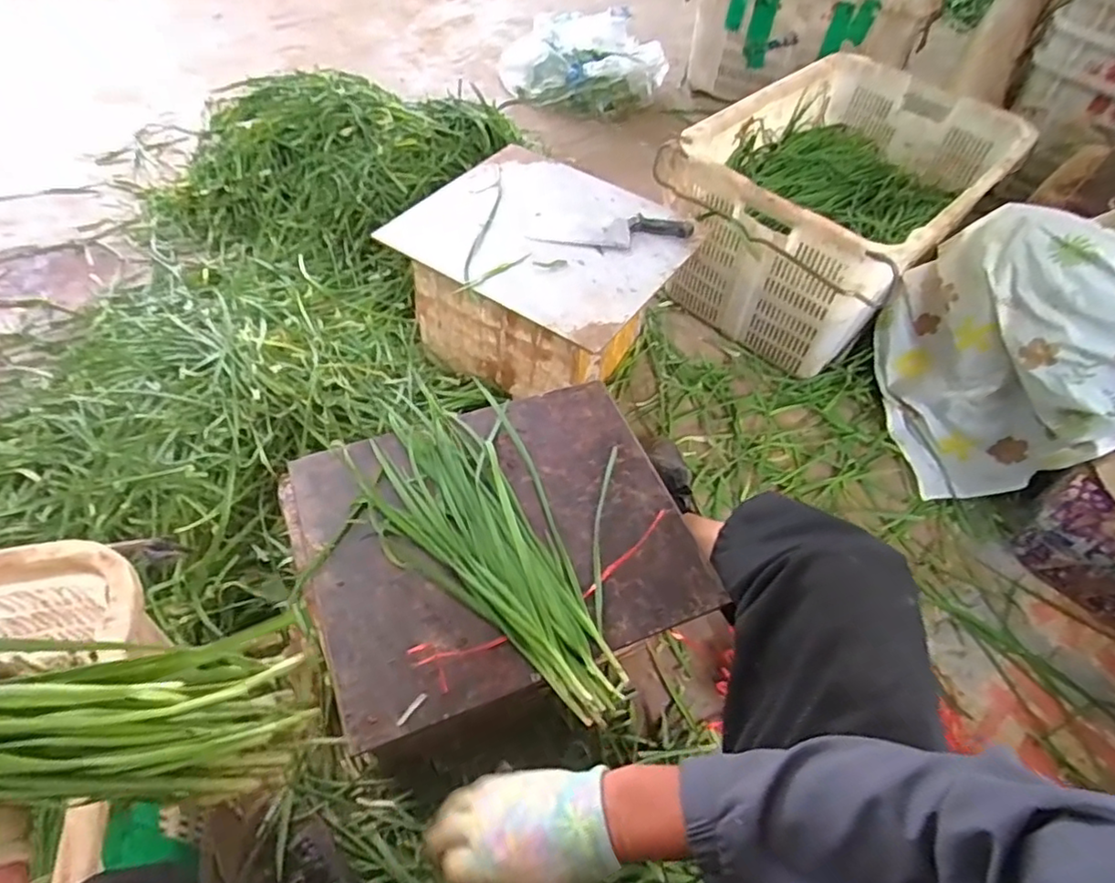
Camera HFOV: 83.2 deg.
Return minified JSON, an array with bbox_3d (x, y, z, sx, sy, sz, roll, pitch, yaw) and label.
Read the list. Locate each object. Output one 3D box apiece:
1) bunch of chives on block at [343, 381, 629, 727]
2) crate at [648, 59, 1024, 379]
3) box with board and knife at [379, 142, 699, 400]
[{"bbox_3d":[-0.085,0.116,0.738,0.206,0.031,0.445,-22,58,-20],"label":"bunch of chives on block"},{"bbox_3d":[0.539,-0.480,1.293,0.474,0.437,0.575,39,60,22],"label":"crate"},{"bbox_3d":[-0.028,-0.295,1.185,0.454,0.259,0.378,30,57,17],"label":"box with board and knife"}]

